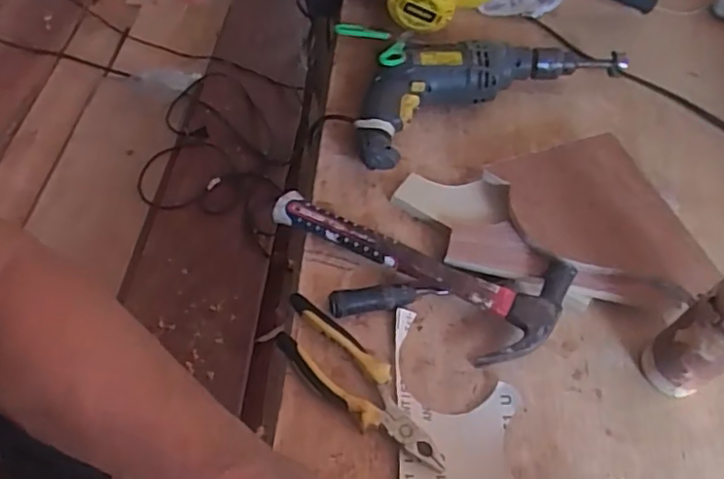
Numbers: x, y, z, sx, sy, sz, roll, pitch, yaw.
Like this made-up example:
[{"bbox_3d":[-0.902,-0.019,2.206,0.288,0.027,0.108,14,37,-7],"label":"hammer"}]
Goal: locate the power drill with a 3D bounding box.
[{"bbox_3d":[0.147,-0.200,0.772,0.369,0.075,0.134,-24,61,-16],"label":"power drill"}]

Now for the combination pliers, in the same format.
[{"bbox_3d":[-0.005,0.137,0.578,0.214,0.025,0.058,38,64,20],"label":"combination pliers"}]

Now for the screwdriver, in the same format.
[{"bbox_3d":[0.026,0.061,0.625,0.120,0.025,0.023,-7,58,-6],"label":"screwdriver"}]

